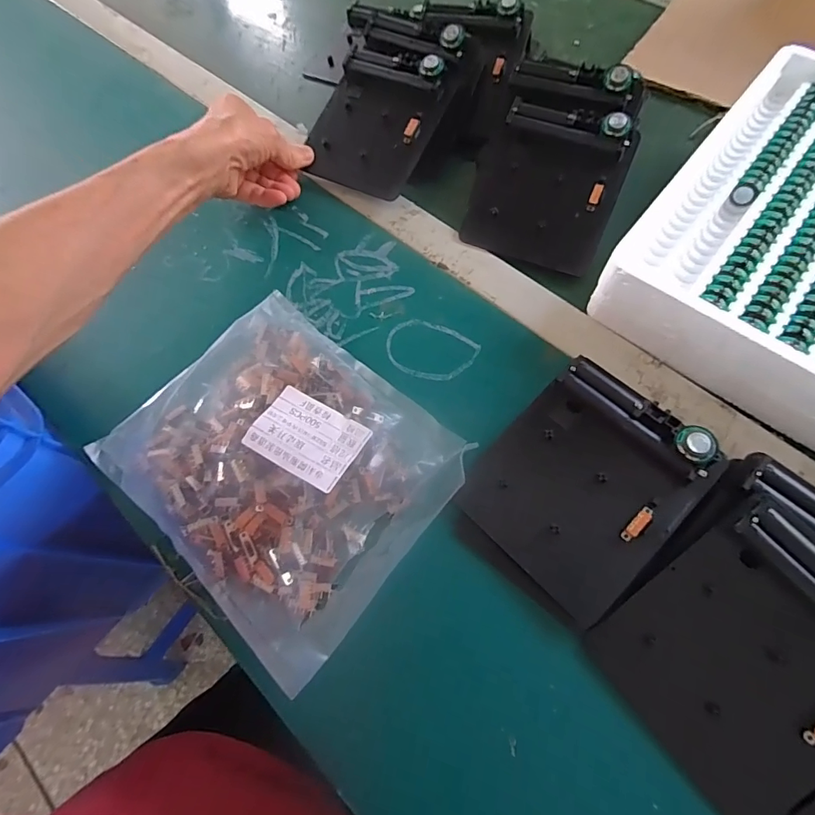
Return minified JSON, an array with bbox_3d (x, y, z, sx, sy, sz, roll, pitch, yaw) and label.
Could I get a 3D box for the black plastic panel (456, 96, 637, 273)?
[{"bbox_3d":[0.113,-0.180,0.367,0.111,0.014,0.124,22,92,11],"label":"black plastic panel"}]

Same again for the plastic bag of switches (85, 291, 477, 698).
[{"bbox_3d":[-0.083,0.033,0.293,0.204,0.035,0.175,37,73,17],"label":"plastic bag of switches"}]

